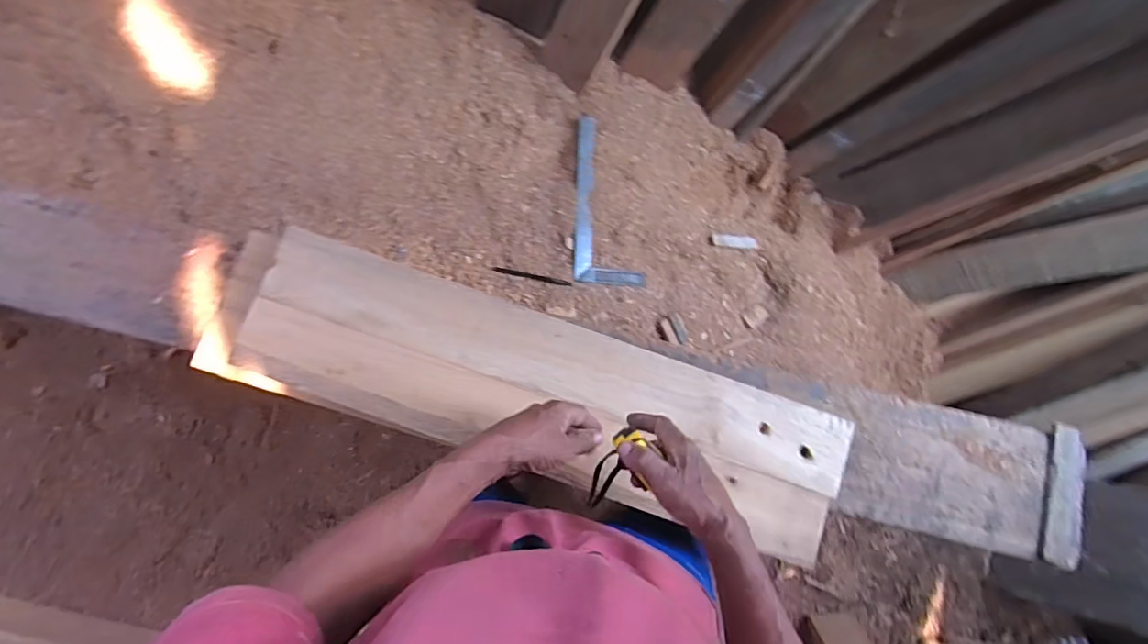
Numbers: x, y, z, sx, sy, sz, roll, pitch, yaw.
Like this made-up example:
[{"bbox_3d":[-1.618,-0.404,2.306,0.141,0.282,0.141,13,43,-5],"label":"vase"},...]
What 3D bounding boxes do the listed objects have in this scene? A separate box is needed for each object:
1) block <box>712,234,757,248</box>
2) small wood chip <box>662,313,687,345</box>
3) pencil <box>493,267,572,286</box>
[{"bbox_3d":[0.314,-0.158,1.038,0.110,0.008,0.026,-1,82,-27],"label":"block"},{"bbox_3d":[0.184,0.014,0.967,0.040,0.011,0.055,-22,84,-3],"label":"small wood chip"},{"bbox_3d":[-0.074,-0.081,0.959,0.140,0.008,0.010,12,83,1],"label":"pencil"}]

